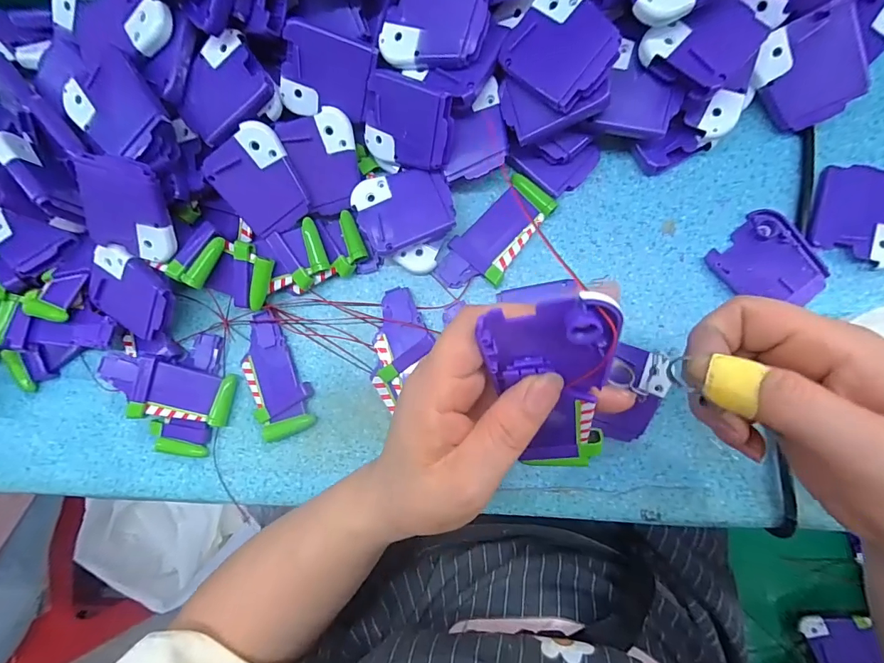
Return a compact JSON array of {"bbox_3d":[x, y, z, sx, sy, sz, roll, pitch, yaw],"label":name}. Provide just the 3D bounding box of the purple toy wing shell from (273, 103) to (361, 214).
[{"bbox_3d":[-0.080,-0.113,0.286,0.050,0.015,0.060,-18,117,1],"label":"purple toy wing shell"}]

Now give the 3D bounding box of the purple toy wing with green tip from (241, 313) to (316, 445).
[{"bbox_3d":[-0.122,0.032,0.304,0.041,0.009,0.088,-23,86,6],"label":"purple toy wing with green tip"}]

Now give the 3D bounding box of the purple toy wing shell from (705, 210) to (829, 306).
[{"bbox_3d":[0.210,-0.043,0.269,0.058,0.013,0.054,44,94,5],"label":"purple toy wing shell"}]

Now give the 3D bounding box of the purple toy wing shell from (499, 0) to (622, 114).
[{"bbox_3d":[0.065,-0.160,0.237,0.051,0.006,0.060,-43,74,24],"label":"purple toy wing shell"}]

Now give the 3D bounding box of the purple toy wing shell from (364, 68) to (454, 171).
[{"bbox_3d":[-0.022,-0.131,0.265,0.059,0.008,0.049,29,135,18],"label":"purple toy wing shell"}]

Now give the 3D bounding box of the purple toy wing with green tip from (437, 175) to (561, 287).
[{"bbox_3d":[0.037,-0.065,0.291,0.041,0.012,0.086,37,93,6],"label":"purple toy wing with green tip"}]

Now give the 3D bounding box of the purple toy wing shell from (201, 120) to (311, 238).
[{"bbox_3d":[-0.120,-0.098,0.276,0.050,0.007,0.059,-26,119,9],"label":"purple toy wing shell"}]

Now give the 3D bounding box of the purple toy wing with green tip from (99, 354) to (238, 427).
[{"bbox_3d":[-0.196,0.042,0.301,0.088,0.015,0.040,17,91,-7],"label":"purple toy wing with green tip"}]

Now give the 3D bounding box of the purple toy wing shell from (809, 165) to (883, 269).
[{"bbox_3d":[0.262,-0.075,0.262,0.050,0.009,0.060,14,90,7],"label":"purple toy wing shell"}]

